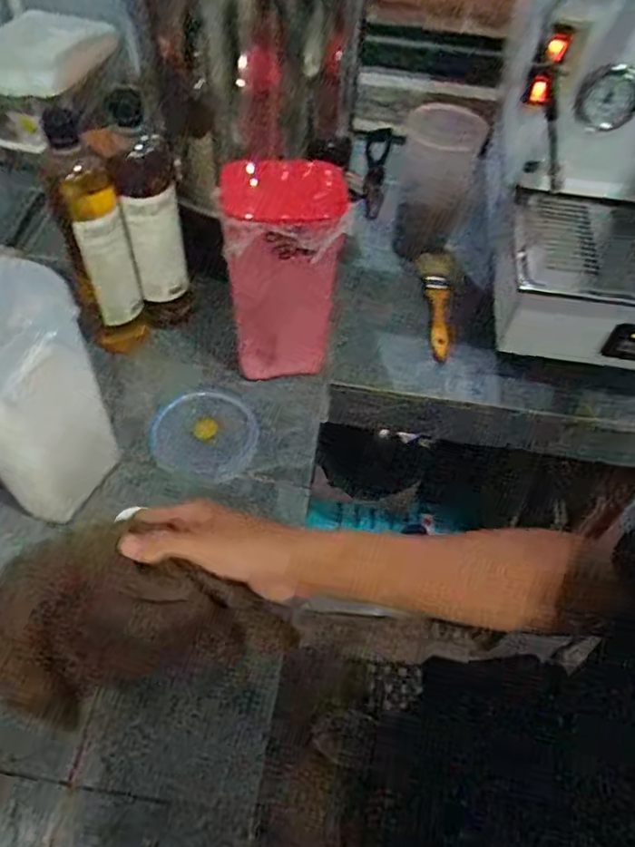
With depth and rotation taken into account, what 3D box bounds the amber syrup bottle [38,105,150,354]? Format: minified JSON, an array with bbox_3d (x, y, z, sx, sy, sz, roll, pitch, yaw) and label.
[{"bbox_3d":[-0.236,-0.191,0.648,0.066,0.279,0.050,-18,57,-16],"label":"amber syrup bottle"}]

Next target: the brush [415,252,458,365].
[{"bbox_3d":[0.170,-0.170,0.822,0.053,0.011,0.204,3,54,-1],"label":"brush"}]

